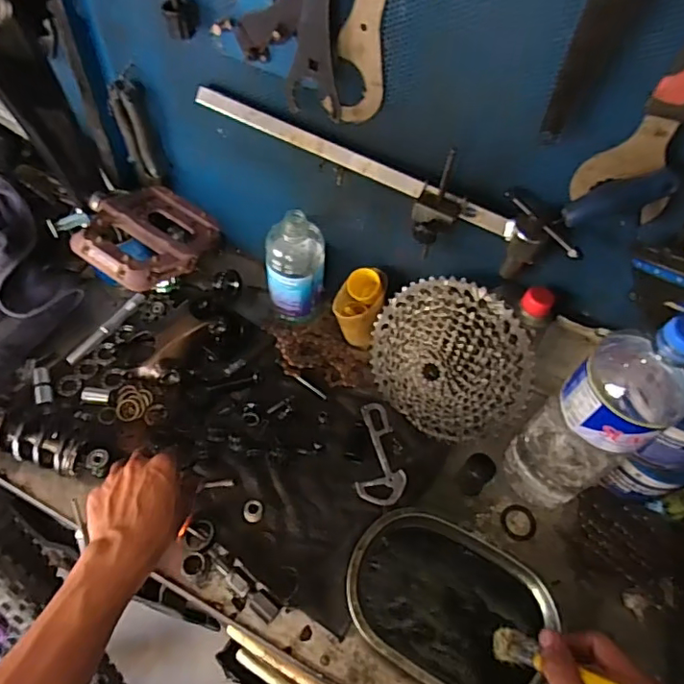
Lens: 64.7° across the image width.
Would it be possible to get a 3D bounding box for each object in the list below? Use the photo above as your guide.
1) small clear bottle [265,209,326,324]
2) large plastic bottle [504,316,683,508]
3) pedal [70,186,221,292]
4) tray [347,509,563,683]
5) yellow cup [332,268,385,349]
[{"bbox_3d":[-0.059,-0.099,0.699,0.070,0.152,0.071,24,58,11],"label":"small clear bottle"},{"bbox_3d":[0.253,0.072,0.533,0.101,0.306,0.093,-25,61,-19],"label":"large plastic bottle"},{"bbox_3d":[-0.175,-0.097,0.478,0.112,0.029,0.108,28,59,14],"label":"pedal"},{"bbox_3d":[0.108,0.271,0.561,0.206,0.033,0.147,26,58,13],"label":"tray"},{"bbox_3d":[0.021,-0.042,0.700,0.061,0.097,0.071,14,56,5],"label":"yellow cup"}]

